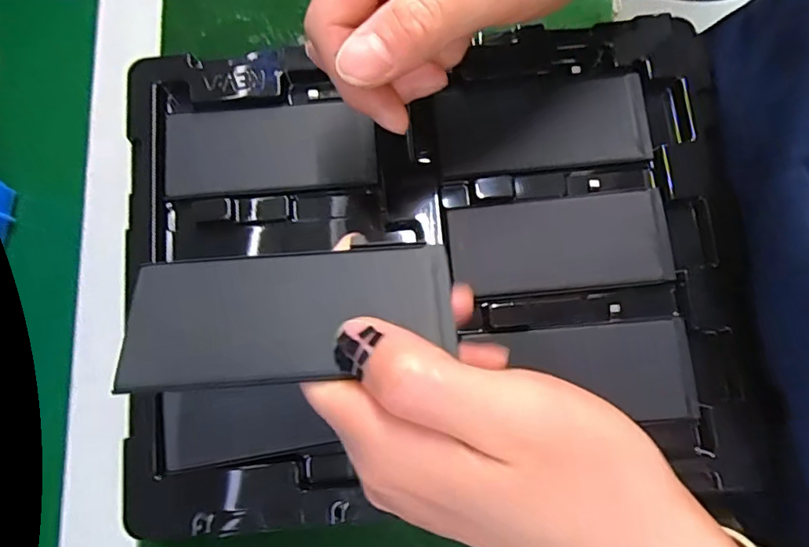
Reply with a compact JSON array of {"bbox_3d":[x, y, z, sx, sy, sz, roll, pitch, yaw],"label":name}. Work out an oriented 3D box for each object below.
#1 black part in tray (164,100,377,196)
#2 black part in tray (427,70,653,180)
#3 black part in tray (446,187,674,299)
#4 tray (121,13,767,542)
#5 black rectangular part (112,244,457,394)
[{"bbox_3d":[-0.064,-0.060,0.259,0.098,0.004,0.041,-5,79,-2],"label":"black part in tray"},{"bbox_3d":[0.064,-0.073,0.259,0.100,0.004,0.046,-5,79,-2],"label":"black part in tray"},{"bbox_3d":[0.070,-0.014,0.248,0.098,0.004,0.042,-6,79,-2],"label":"black part in tray"},{"bbox_3d":[0.011,-0.009,0.246,0.267,0.017,0.215,-5,79,-2],"label":"tray"},{"bbox_3d":[-0.035,0.012,0.168,0.098,0.004,0.043,-4,60,-3],"label":"black rectangular part"}]

